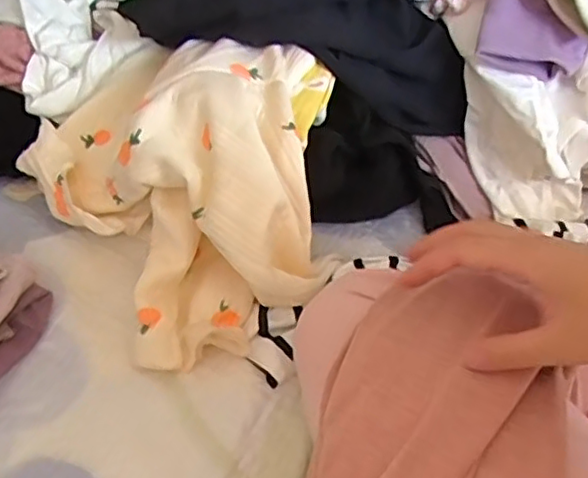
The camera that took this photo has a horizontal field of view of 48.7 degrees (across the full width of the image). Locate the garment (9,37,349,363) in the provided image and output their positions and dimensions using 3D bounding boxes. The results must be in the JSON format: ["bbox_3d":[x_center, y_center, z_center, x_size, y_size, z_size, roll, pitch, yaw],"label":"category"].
[{"bbox_3d":[-0.106,-0.077,0.659,0.264,0.163,0.390,-28,50,-22],"label":"garment"}]

